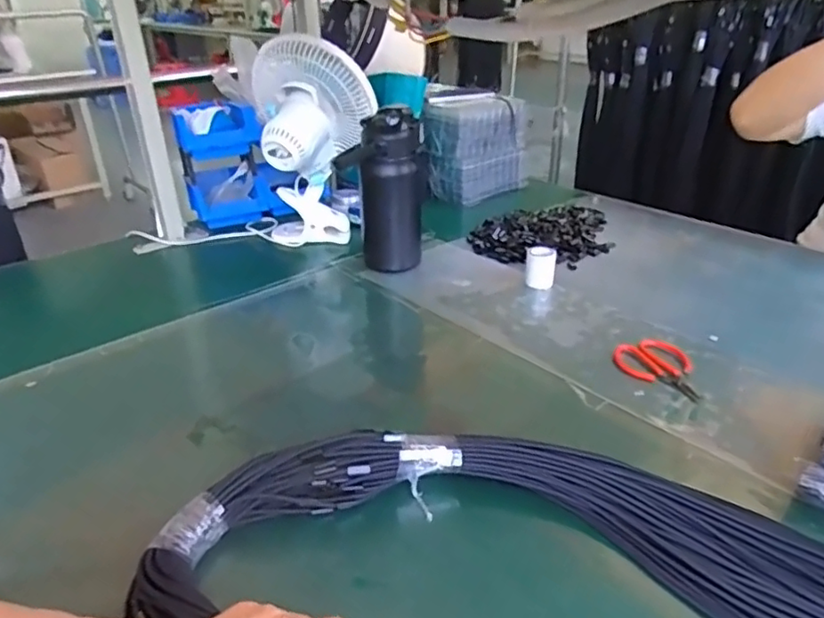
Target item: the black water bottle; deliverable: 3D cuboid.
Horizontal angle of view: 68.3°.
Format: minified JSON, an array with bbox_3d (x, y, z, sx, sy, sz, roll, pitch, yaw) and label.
[{"bbox_3d":[-0.045,-0.178,0.928,0.107,0.238,0.079,-11,30,-17],"label":"black water bottle"}]

